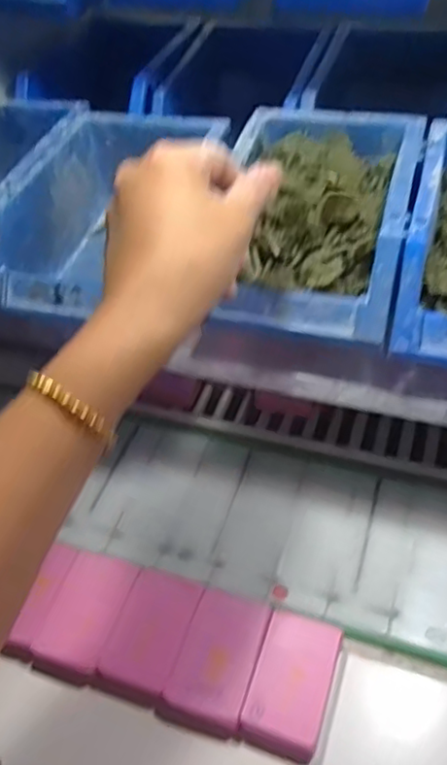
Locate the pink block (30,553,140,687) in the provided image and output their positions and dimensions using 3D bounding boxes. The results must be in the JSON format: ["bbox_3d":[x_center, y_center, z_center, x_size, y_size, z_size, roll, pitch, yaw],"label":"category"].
[{"bbox_3d":[-0.085,0.146,0.403,0.043,0.016,0.075,11,50,16],"label":"pink block"}]

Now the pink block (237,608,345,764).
[{"bbox_3d":[0.040,0.171,0.369,0.043,0.017,0.072,13,51,17],"label":"pink block"}]

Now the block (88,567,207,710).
[{"bbox_3d":[-0.044,0.153,0.392,0.043,0.013,0.073,13,51,17],"label":"block"}]

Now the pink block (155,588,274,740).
[{"bbox_3d":[-0.003,0.163,0.380,0.046,0.015,0.076,12,50,17],"label":"pink block"}]

